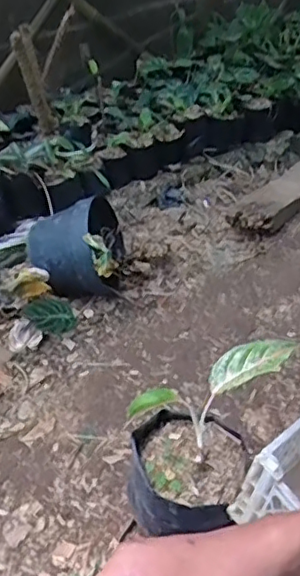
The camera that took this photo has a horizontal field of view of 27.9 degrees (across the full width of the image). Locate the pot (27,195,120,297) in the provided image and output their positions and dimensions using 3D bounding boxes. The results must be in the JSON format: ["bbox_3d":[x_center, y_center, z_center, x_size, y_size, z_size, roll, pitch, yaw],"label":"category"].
[{"bbox_3d":[-0.167,-0.091,1.319,0.175,0.190,0.201,-2,33,8],"label":"pot"}]

